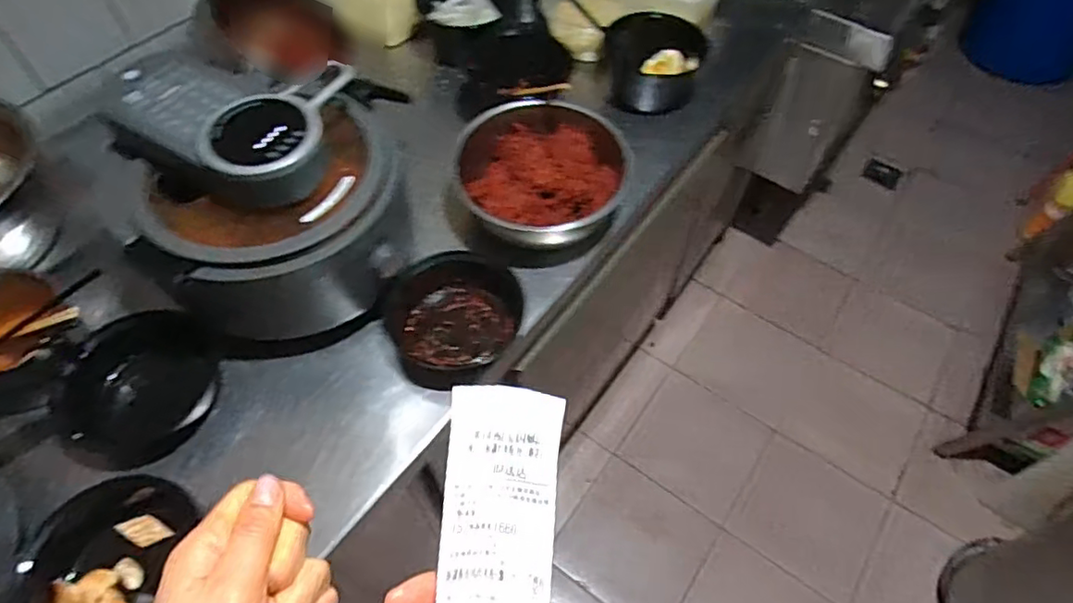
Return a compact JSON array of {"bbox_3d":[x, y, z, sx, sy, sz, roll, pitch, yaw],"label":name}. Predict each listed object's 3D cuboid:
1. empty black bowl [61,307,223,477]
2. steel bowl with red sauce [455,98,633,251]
[{"bbox_3d":[-0.456,0.100,0.705,0.153,0.055,0.176,7,56,4],"label":"empty black bowl"},{"bbox_3d":[0.004,-0.180,0.862,0.239,0.092,0.231,0,56,-1],"label":"steel bowl with red sauce"}]

